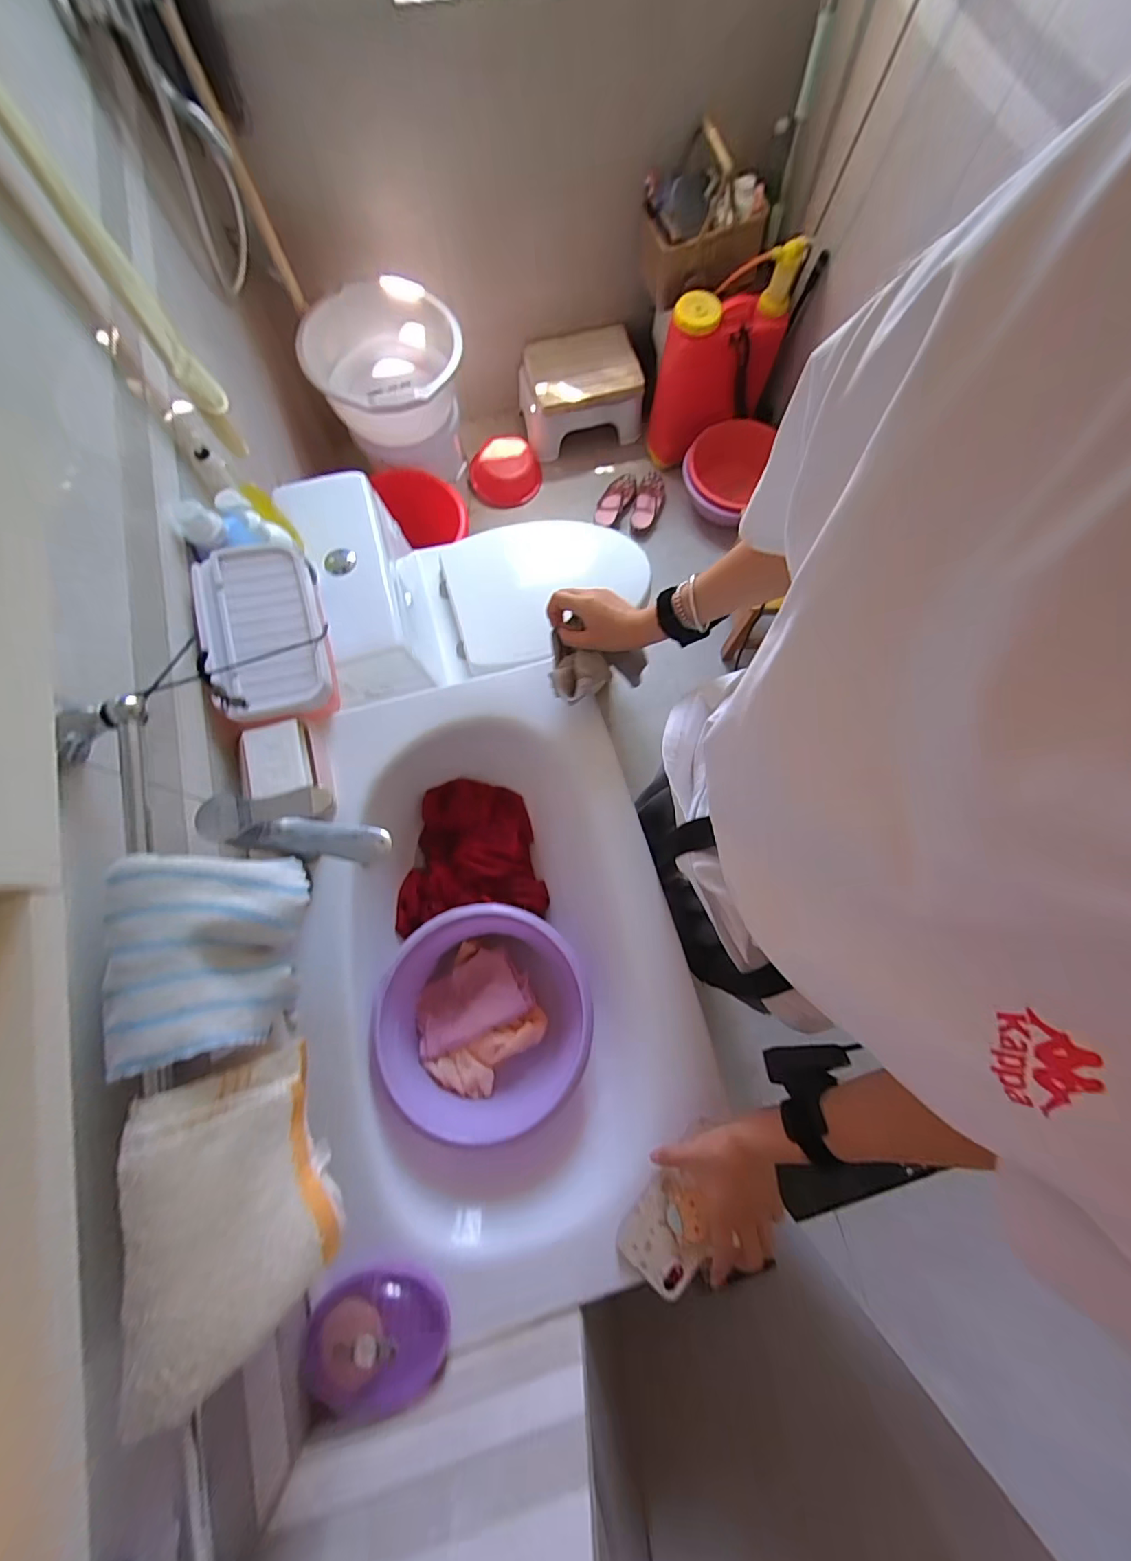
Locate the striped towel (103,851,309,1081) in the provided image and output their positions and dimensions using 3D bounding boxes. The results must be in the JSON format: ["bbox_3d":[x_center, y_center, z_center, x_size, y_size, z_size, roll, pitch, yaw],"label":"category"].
[{"bbox_3d":[-0.259,0.125,0.373,0.038,0.123,0.137,-18,72,22],"label":"striped towel"}]

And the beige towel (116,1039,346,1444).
[{"bbox_3d":[-0.227,0.288,0.350,0.068,0.135,0.162,-21,76,-6],"label":"beige towel"}]

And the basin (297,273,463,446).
[{"bbox_3d":[-0.456,-1.058,1.288,0.383,0.198,0.380,0,75,-1],"label":"basin"}]

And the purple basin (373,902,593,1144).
[{"bbox_3d":[-0.101,0.285,0.618,0.223,0.119,0.239,0,75,-1],"label":"purple basin"}]

